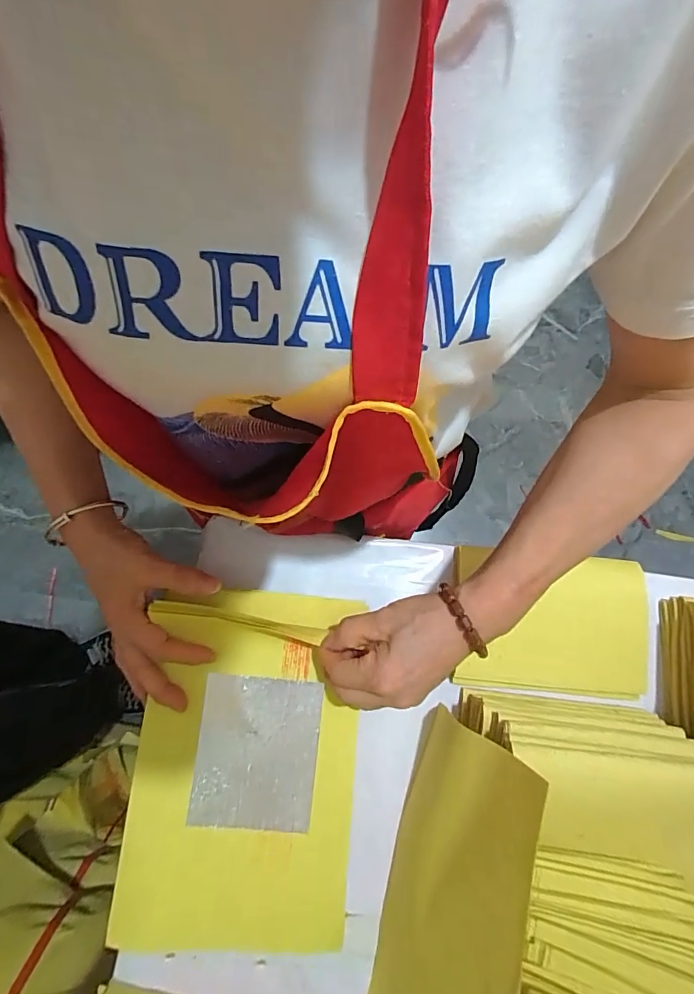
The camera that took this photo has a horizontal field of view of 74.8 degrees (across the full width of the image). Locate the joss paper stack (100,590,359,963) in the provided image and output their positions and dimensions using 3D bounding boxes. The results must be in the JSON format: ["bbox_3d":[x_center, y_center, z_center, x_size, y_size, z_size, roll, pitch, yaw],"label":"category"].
[{"bbox_3d":[-0.075,0.193,0.330,0.156,0.029,0.236,4,79,0],"label":"joss paper stack"}]

